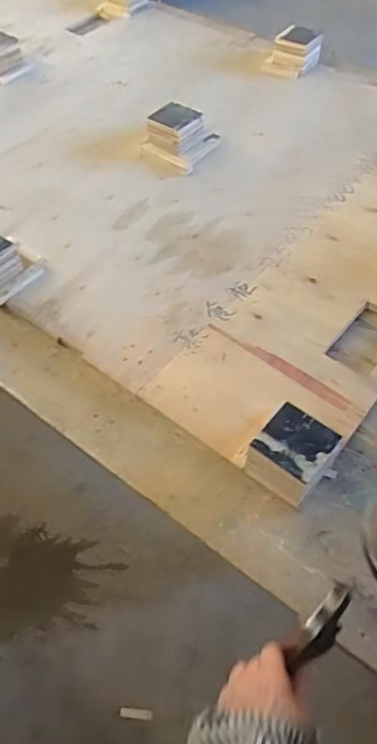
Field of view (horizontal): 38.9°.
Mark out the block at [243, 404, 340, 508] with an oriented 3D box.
[{"bbox_3d":[0.136,0.112,0.706,0.088,0.085,0.095,34,63,23],"label":"block"}]

